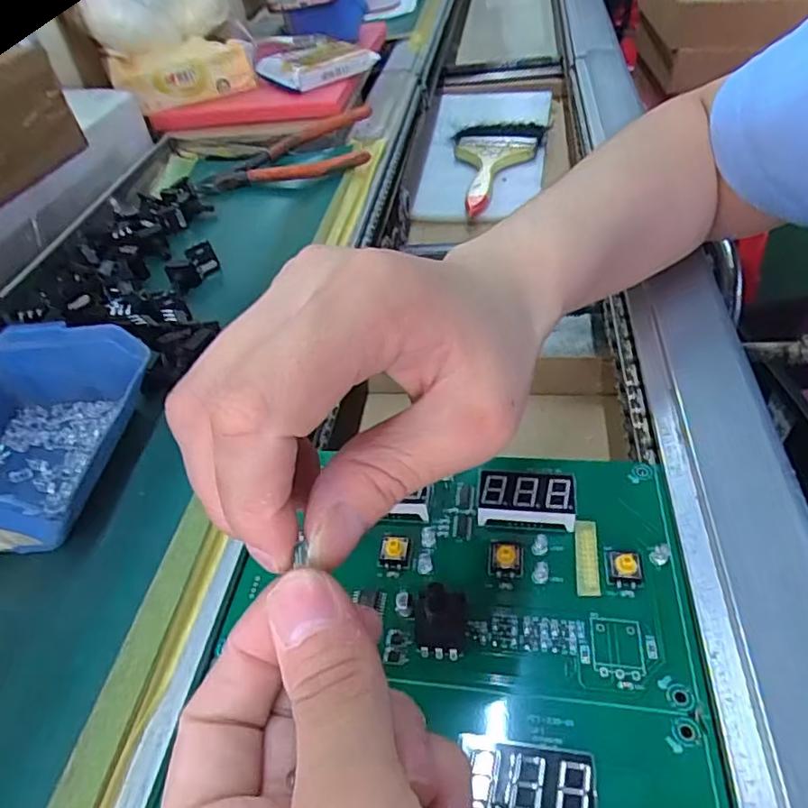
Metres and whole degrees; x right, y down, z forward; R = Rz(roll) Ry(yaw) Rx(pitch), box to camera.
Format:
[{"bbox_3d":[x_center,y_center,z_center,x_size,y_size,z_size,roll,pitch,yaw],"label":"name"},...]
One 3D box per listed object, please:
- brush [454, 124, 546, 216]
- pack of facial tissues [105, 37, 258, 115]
[{"bbox_3d":[0.099,-0.272,0.661,0.105,0.018,0.192,3,46,13],"label":"brush"},{"bbox_3d":[-0.217,-0.324,0.574,0.128,0.048,0.034,-21,48,-13],"label":"pack of facial tissues"}]

